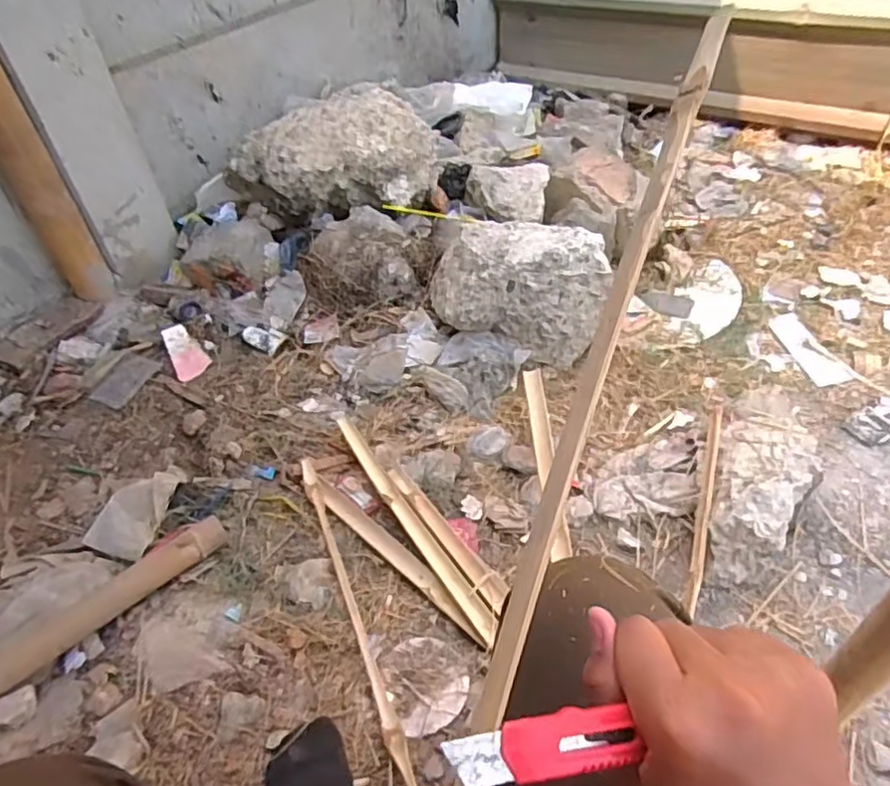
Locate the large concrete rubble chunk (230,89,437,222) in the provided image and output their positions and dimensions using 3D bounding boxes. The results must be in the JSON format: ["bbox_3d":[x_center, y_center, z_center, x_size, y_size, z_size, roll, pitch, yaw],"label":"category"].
[{"bbox_3d":[-0.253,-0.525,1.411,0.469,0.160,0.216,-6,45,1],"label":"large concrete rubble chunk"}]

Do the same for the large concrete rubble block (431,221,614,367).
[{"bbox_3d":[0.141,-0.223,1.238,0.350,0.195,0.223,13,48,19],"label":"large concrete rubble block"}]

